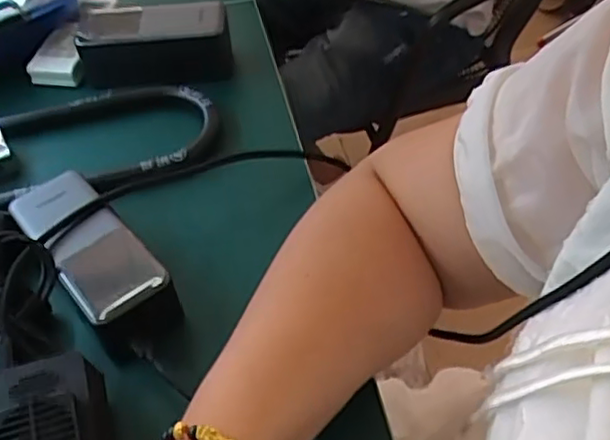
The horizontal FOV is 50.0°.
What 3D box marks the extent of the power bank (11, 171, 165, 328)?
[{"bbox_3d":[-0.140,0.013,0.416,0.050,0.018,0.123,-33,54,-23],"label":"power bank"}]

